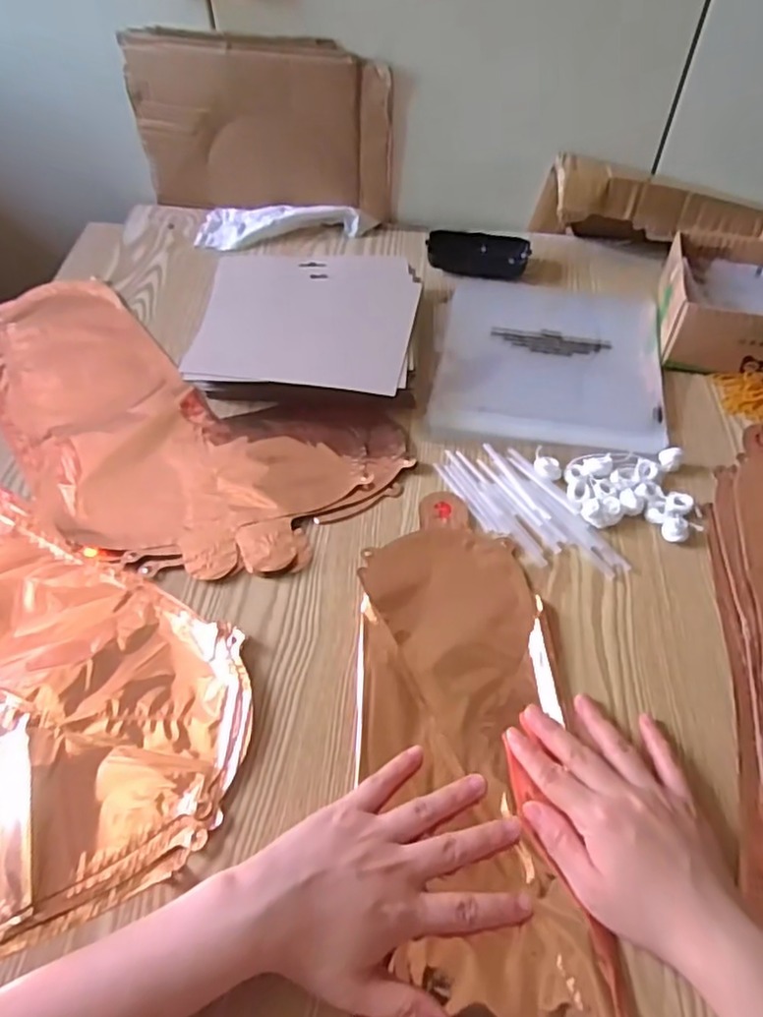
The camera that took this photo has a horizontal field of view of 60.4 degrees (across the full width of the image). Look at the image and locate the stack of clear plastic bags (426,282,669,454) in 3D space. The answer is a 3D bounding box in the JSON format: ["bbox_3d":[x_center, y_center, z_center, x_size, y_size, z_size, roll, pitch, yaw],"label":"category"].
[{"bbox_3d":[0.159,-0.147,0.623,0.201,0.010,0.217,8,54,6],"label":"stack of clear plastic bags"}]

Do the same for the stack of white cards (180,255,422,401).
[{"bbox_3d":[-0.066,-0.172,0.623,0.195,0.038,0.187,4,54,4],"label":"stack of white cards"}]

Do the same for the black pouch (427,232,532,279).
[{"bbox_3d":[0.107,-0.281,0.721,0.109,0.021,0.052,0,54,1],"label":"black pouch"}]

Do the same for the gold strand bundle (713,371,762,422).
[{"bbox_3d":[0.339,-0.099,0.586,0.072,0.013,0.048,12,55,9],"label":"gold strand bundle"}]

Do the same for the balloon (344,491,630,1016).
[{"bbox_3d":[0.054,0.176,0.395,0.133,0.012,0.432,-2,53,-1],"label":"balloon"}]

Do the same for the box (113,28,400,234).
[{"bbox_3d":[-0.128,-0.402,0.707,0.271,0.174,0.026,8,54,7],"label":"box"}]

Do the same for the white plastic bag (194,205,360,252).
[{"bbox_3d":[-0.119,-0.331,0.748,0.180,0.026,0.070,-6,54,-4],"label":"white plastic bag"}]

